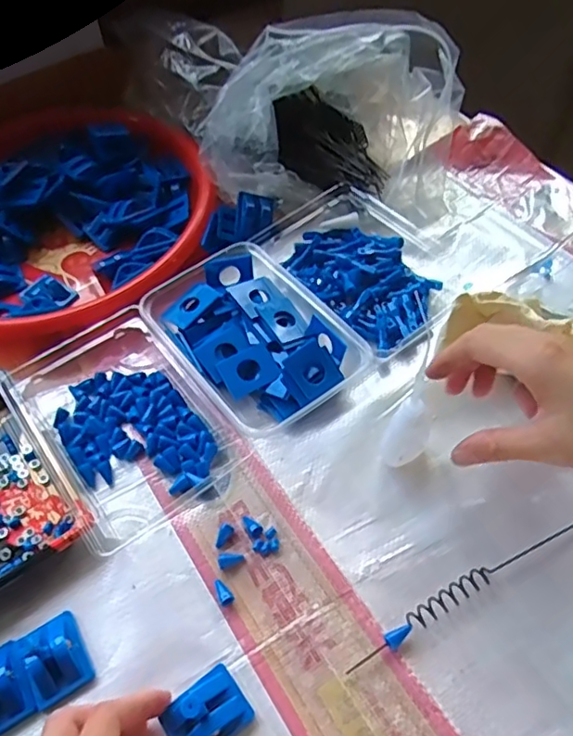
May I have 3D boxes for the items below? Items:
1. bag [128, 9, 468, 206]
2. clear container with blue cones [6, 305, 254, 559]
[{"bbox_3d":[0.018,-0.272,0.569,0.238,0.100,0.239,-29,58,-16],"label":"bag"},{"bbox_3d":[-0.121,0.034,0.432,0.118,0.033,0.168,-33,59,-18],"label":"clear container with blue cones"}]

